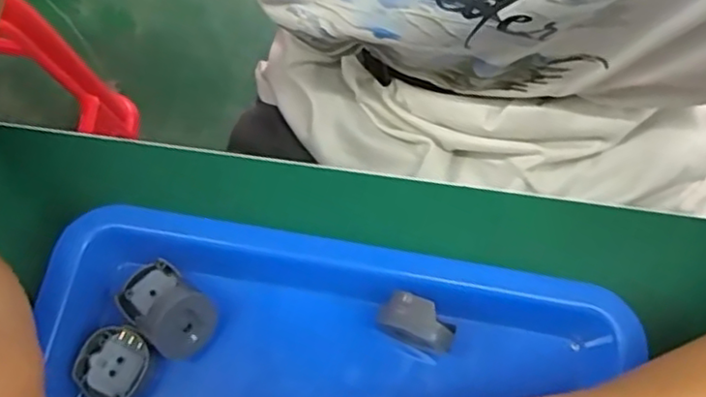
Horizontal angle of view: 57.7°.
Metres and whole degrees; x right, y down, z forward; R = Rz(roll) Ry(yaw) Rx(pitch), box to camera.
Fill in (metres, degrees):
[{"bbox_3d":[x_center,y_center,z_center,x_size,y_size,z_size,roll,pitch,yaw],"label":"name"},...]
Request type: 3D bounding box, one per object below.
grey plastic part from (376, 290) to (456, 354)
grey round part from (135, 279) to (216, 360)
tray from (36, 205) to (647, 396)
[{"bbox_3d":[0.023,0.048,0.242,0.028,0.027,0.017,33,73,10],"label":"grey plastic part"},{"bbox_3d":[-0.064,0.045,0.236,0.010,0.031,0.024,29,67,40],"label":"grey round part"},{"bbox_3d":[-0.015,0.102,0.221,0.215,0.025,0.179,10,70,3],"label":"tray"}]

